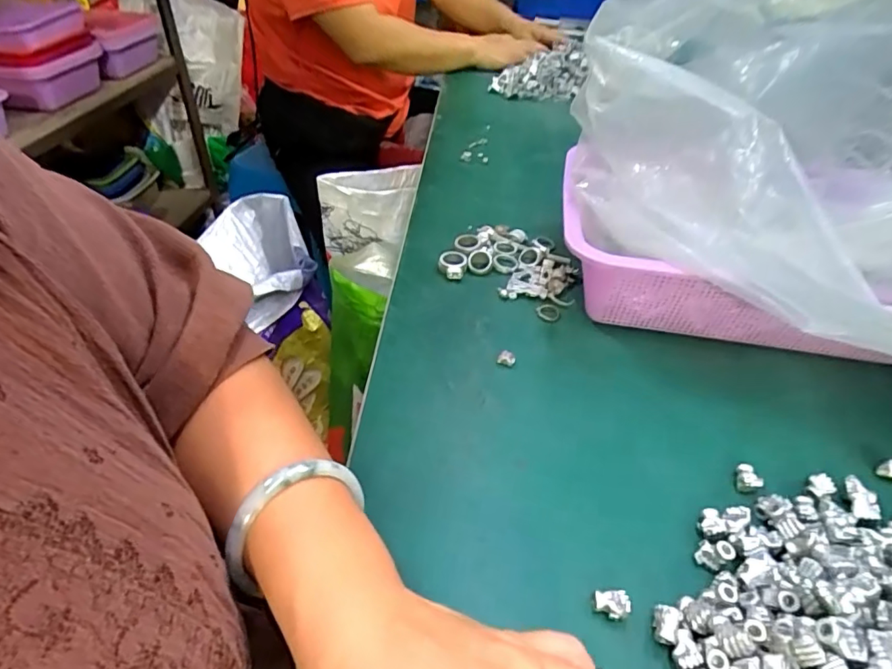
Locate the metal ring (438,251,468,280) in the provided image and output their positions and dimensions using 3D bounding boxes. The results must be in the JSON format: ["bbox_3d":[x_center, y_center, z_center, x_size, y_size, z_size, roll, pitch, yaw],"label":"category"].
[{"bbox_3d":[0.006,-0.063,0.491,0.025,0.017,0.027,2,40,1],"label":"metal ring"}]

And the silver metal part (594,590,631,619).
[{"bbox_3d":[0.083,0.136,0.268,0.016,0.013,0.011,5,41,4],"label":"silver metal part"}]

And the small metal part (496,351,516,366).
[{"bbox_3d":[0.047,0.017,0.408,0.013,0.007,0.012,13,42,13],"label":"small metal part"}]

